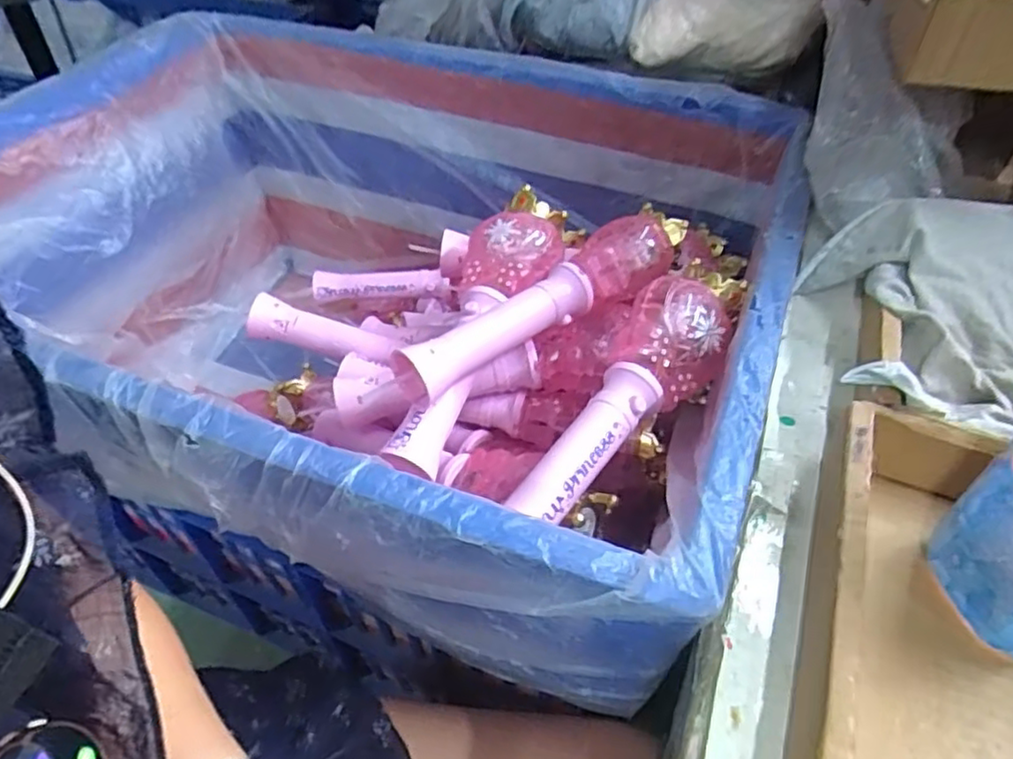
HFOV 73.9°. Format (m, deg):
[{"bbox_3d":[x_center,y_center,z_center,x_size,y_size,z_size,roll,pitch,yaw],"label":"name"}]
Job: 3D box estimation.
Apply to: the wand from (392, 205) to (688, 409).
[{"bbox_3d":[0.040,-0.072,0.580,0.300,0.062,0.057,-28,51,-25],"label":"wand"}]

